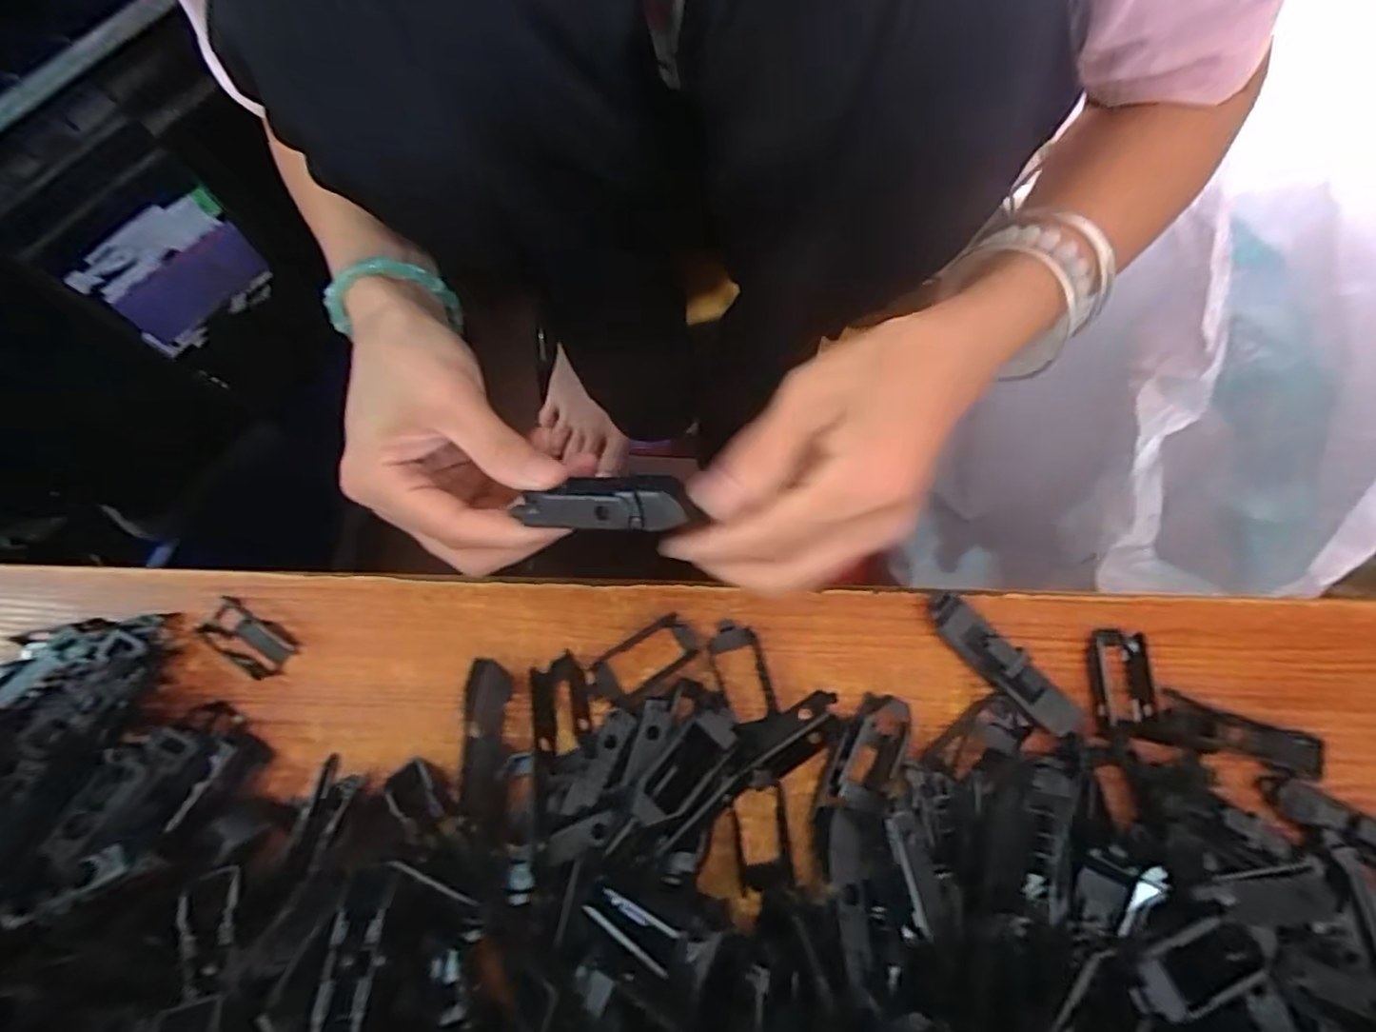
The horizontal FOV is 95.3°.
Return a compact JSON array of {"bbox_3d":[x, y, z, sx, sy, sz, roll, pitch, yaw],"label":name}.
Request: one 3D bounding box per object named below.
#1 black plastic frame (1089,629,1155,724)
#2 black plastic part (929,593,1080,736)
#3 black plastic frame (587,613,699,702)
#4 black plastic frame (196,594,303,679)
[{"bbox_3d":[0.190,0.071,0.276,0.023,0.011,0.040,-2,77,-1],"label":"black plastic frame"},{"bbox_3d":[0.139,0.064,0.273,0.017,0.018,0.078,-44,81,-10],"label":"black plastic part"},{"bbox_3d":[-0.020,0.064,0.275,0.050,0.008,0.022,-32,79,-8],"label":"black plastic frame"},{"bbox_3d":[-0.191,0.052,0.269,0.041,0.012,0.019,30,78,6],"label":"black plastic frame"}]

